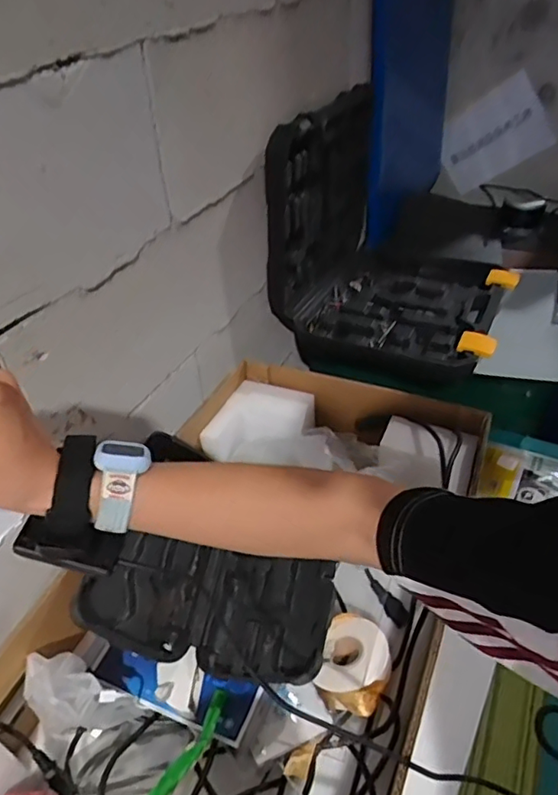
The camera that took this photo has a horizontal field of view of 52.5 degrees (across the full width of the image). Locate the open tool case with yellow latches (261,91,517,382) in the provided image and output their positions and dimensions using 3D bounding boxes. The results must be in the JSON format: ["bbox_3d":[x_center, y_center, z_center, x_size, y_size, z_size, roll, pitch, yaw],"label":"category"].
[{"bbox_3d":[0.236,-0.297,1.032,0.375,0.370,0.442,15,44,21],"label":"open tool case with yellow latches"}]

